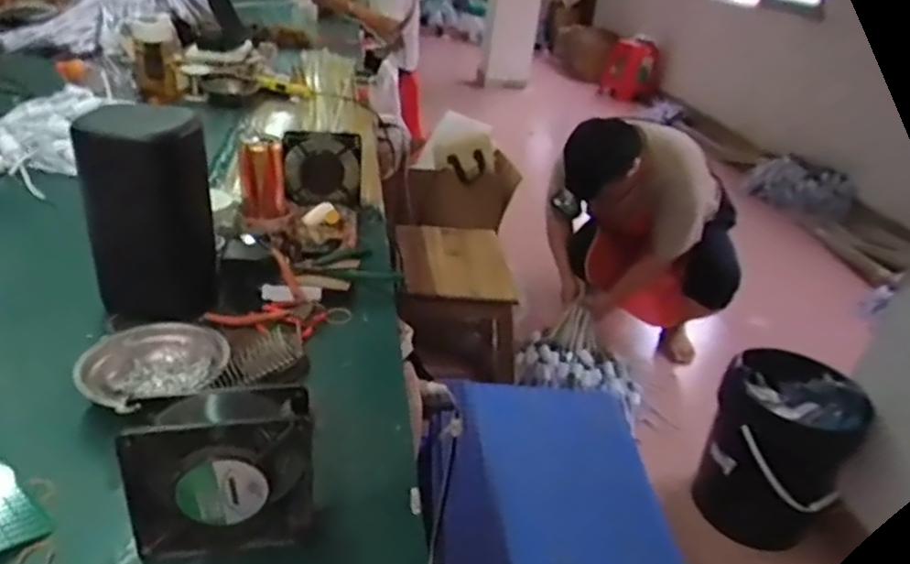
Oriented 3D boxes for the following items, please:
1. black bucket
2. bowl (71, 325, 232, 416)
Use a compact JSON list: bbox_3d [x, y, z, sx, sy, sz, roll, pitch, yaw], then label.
[{"bbox_3d":[0.711,0.391,1.481,0.276,0.387,0.259,18,28,20],"label":"black bucket"},{"bbox_3d":[-0.288,0.083,0.625,0.129,0.044,0.114,-7,30,-28],"label":"bowl"}]

